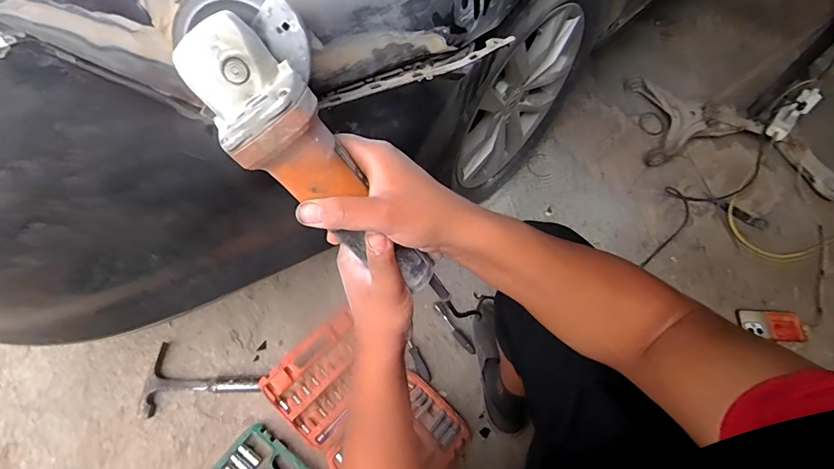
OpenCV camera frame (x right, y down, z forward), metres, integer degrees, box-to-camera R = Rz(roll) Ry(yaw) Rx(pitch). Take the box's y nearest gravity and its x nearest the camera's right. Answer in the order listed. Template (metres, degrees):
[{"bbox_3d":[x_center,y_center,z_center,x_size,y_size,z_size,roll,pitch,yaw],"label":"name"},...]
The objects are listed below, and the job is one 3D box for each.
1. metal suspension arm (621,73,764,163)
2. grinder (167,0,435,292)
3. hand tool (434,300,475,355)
[{"bbox_3d":[0.833,-0.398,1.339,0.355,0.088,0.333,-13,62,-13],"label":"metal suspension arm"},{"bbox_3d":[-0.077,-0.060,0.333,0.100,0.077,0.295,-40,108,-18],"label":"grinder"},{"bbox_3d":[0.088,0.221,0.995,0.026,0.014,0.146,-29,67,-21],"label":"hand tool"}]

